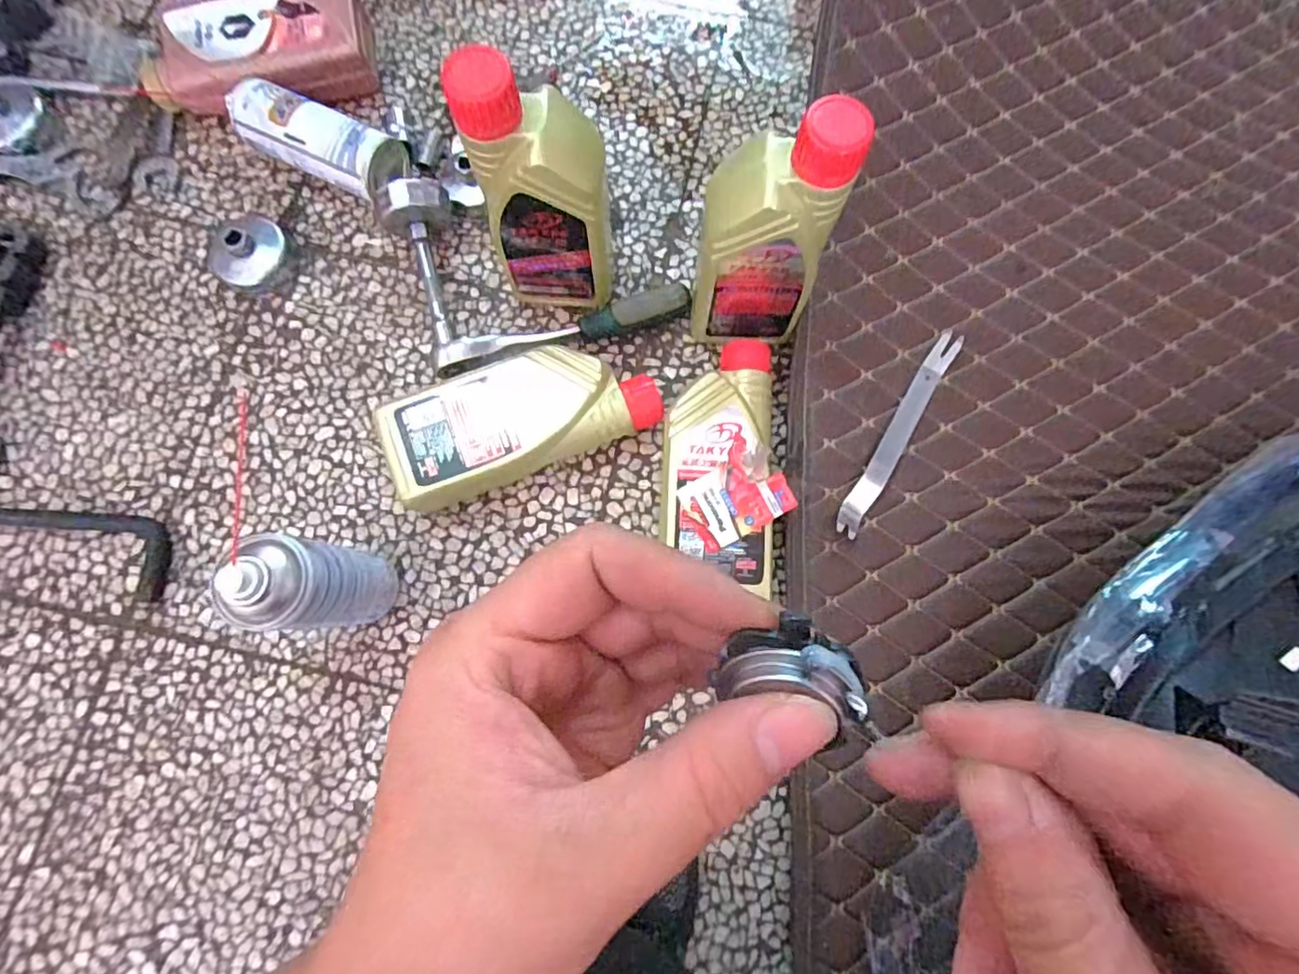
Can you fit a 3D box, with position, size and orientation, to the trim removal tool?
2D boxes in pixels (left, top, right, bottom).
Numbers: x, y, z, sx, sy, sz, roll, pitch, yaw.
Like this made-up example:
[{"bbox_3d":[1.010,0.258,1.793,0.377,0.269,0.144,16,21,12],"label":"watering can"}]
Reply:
[{"bbox_3d":[0.238,-0.053,0.566,0.028,0.012,0.227,32,80,6],"label":"trim removal tool"}]

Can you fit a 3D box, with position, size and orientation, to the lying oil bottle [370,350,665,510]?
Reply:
[{"bbox_3d":[-0.112,-0.061,0.550,0.239,0.068,0.098,-20,79,-4],"label":"lying oil bottle"}]

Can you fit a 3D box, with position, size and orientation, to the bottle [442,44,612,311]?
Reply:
[{"bbox_3d":[-0.079,-0.222,0.493,0.107,0.244,0.072,-5,79,-1],"label":"bottle"}]

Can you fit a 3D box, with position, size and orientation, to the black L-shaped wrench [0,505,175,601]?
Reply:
[{"bbox_3d":[-0.702,0.025,0.559,0.529,0.029,0.073,10,79,2],"label":"black L-shaped wrench"}]

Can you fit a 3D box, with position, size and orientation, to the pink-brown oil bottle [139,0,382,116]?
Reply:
[{"bbox_3d":[-0.410,-0.452,0.624,0.229,0.052,0.122,-14,79,-3],"label":"pink-brown oil bottle"}]

